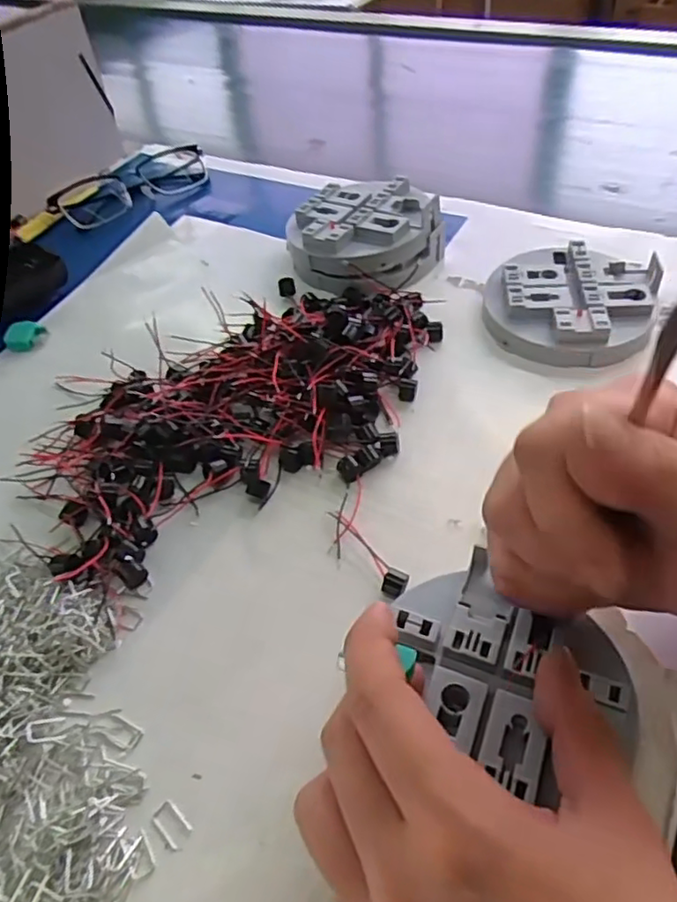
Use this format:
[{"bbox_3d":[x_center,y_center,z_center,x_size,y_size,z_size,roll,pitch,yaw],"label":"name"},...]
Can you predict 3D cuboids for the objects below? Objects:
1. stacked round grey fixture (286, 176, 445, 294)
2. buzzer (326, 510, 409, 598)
[{"bbox_3d":[0.019,-0.153,0.452,0.109,0.038,0.099,-5,48,2],"label":"stacked round grey fixture"},{"bbox_3d":[0.013,0.046,0.302,0.012,0.009,0.058,-27,51,-18],"label":"buzzer"}]

